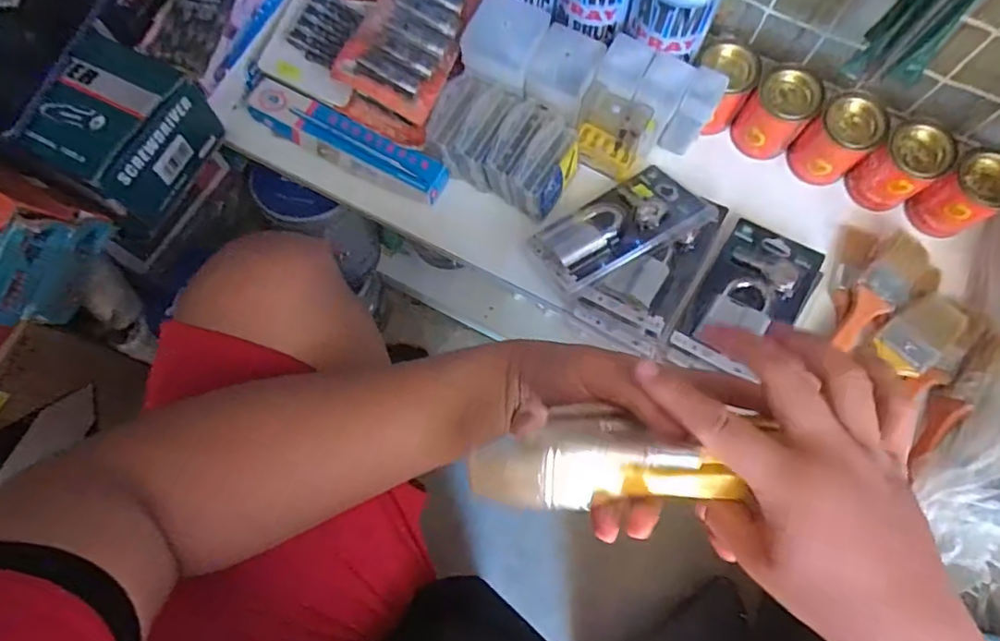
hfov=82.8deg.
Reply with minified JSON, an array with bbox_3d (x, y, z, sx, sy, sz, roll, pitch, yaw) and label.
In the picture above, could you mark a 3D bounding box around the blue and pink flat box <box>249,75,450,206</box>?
[{"bbox_3d":[-0.145,-0.168,0.535,0.201,0.029,0.041,25,75,8],"label":"blue and pink flat box"}]

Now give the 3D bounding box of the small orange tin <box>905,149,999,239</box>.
[{"bbox_3d":[0.396,-0.104,0.488,0.052,0.069,0.049,0,73,0],"label":"small orange tin"}]

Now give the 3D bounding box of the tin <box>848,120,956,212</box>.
[{"bbox_3d":[0.345,-0.131,0.491,0.044,0.069,0.049,-38,76,-10],"label":"tin"}]

